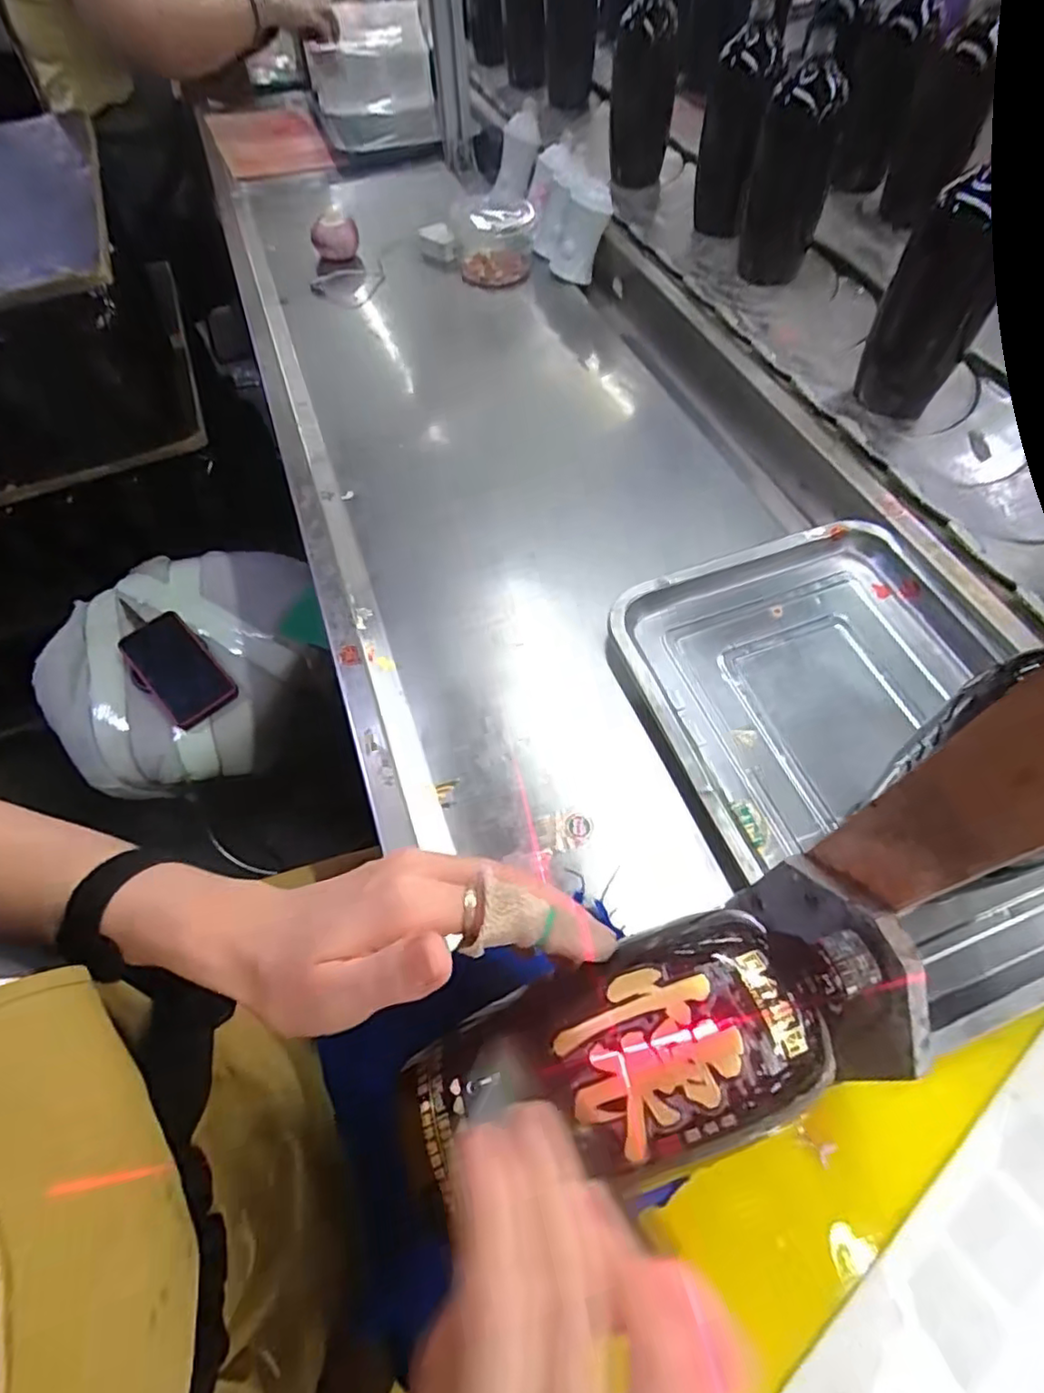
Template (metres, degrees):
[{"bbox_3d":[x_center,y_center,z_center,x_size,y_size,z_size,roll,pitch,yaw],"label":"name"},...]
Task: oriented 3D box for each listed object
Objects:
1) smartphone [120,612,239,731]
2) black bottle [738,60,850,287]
[{"bbox_3d":[-0.427,-0.035,0.757,0.081,0.010,0.171,-41,68,-14],"label":"smartphone"},{"bbox_3d":[0.302,-0.585,0.687,0.065,0.181,0.065,-8,58,-2],"label":"black bottle"}]

